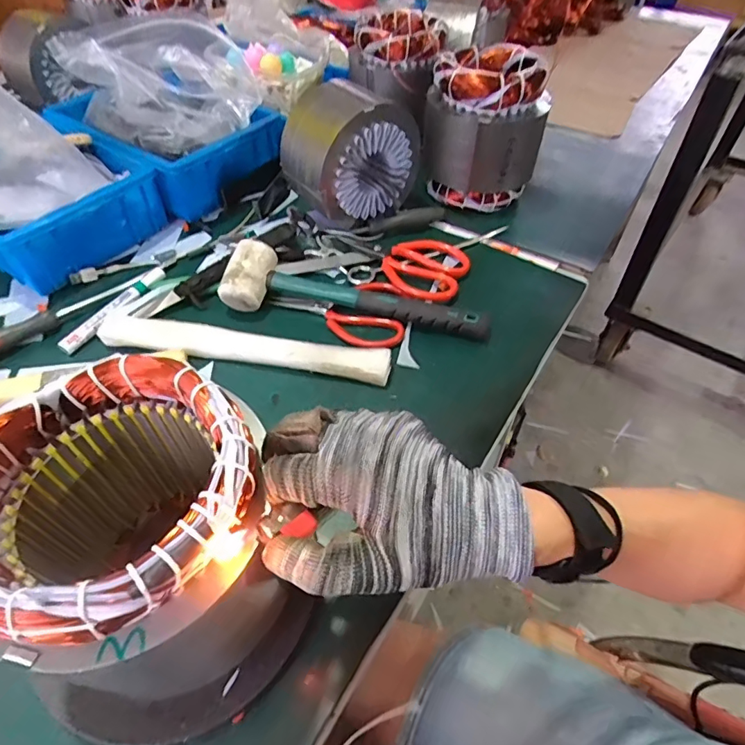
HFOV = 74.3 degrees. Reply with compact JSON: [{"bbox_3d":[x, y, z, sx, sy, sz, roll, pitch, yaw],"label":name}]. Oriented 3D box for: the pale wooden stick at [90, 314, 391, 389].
[{"bbox_3d":[-0.131,-0.026,0.502,0.300,0.020,0.034,7,50,7],"label":"pale wooden stick"}]

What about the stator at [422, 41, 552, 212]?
[{"bbox_3d":[0.145,-0.312,0.637,0.120,0.160,0.130,0,50,0],"label":"stator"}]

